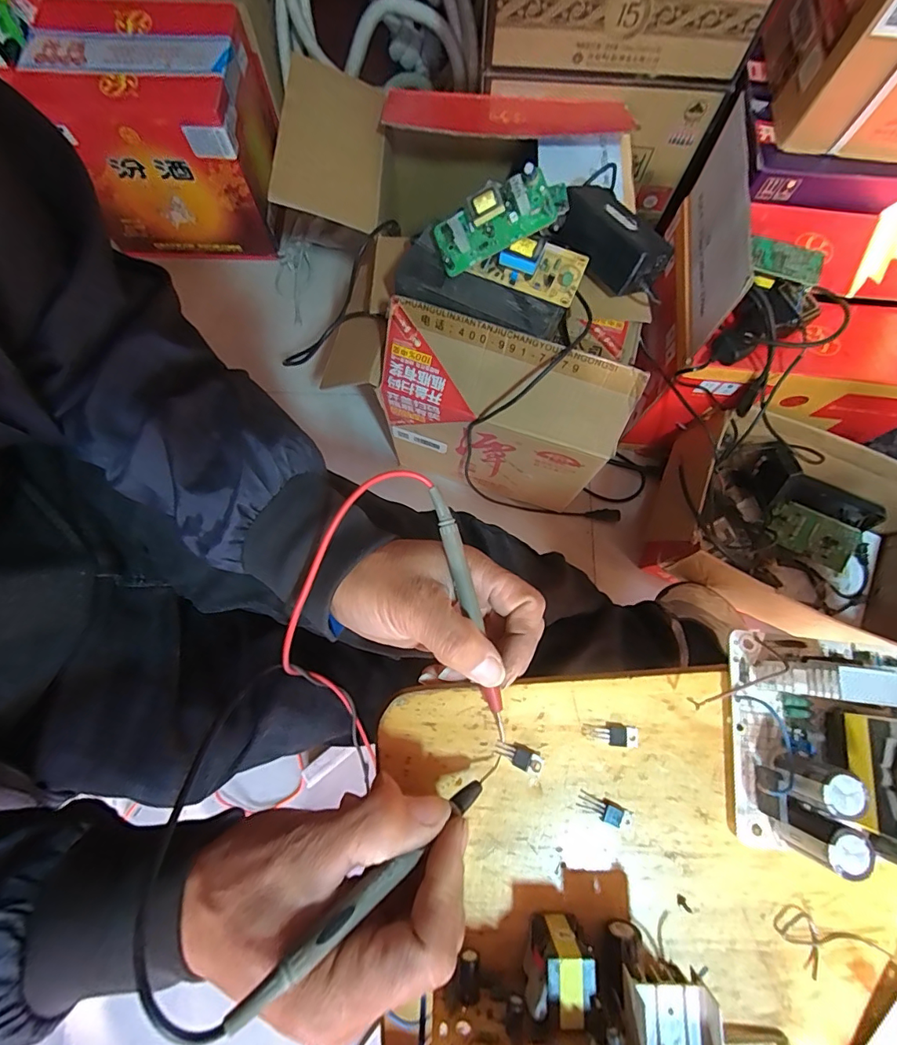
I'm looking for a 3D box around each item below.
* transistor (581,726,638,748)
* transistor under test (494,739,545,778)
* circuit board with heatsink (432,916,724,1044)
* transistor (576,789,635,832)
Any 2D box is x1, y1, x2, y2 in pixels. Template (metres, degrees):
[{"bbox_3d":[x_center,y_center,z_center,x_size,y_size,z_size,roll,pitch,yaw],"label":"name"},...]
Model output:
[{"bbox_3d":[0.090,0.119,0.262,0.030,0.004,0.010,4,76,0],"label":"transistor"},{"bbox_3d":[0.039,0.129,0.258,0.026,0.004,0.010,24,77,5],"label":"transistor under test"},{"bbox_3d":[0.051,0.208,0.204,0.113,0.056,0.036,1,76,-1],"label":"circuit board with heatsink"},{"bbox_3d":[0.085,0.155,0.252,0.030,0.004,0.010,26,77,6],"label":"transistor"}]

